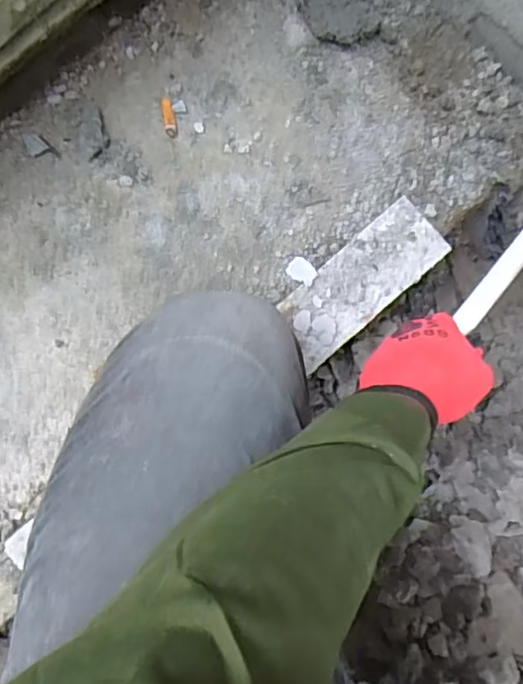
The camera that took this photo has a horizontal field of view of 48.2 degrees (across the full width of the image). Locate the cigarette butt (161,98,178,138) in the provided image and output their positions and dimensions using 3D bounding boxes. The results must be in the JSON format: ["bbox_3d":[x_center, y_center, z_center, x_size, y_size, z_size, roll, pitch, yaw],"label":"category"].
[{"bbox_3d":[-0.083,-0.202,0.525,0.011,0.005,0.036,-9,84,3],"label":"cigarette butt"}]

